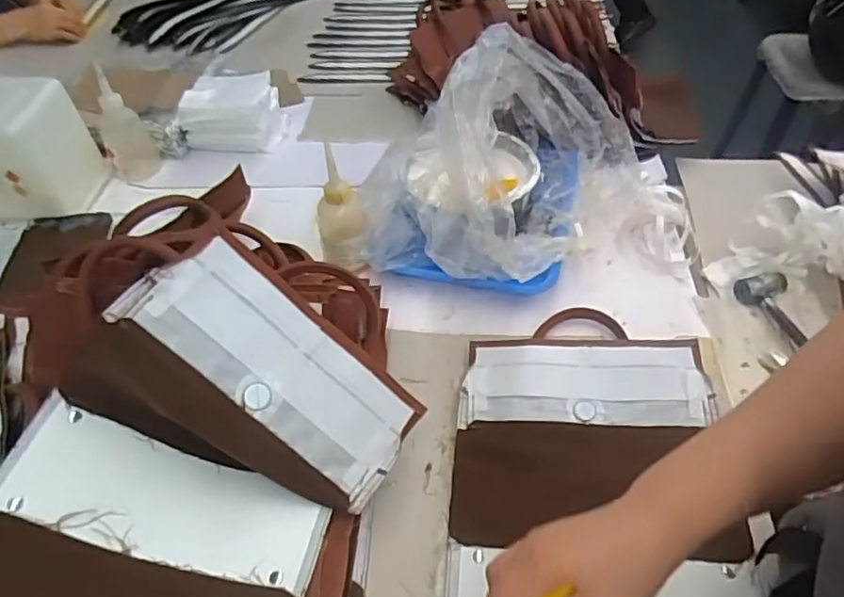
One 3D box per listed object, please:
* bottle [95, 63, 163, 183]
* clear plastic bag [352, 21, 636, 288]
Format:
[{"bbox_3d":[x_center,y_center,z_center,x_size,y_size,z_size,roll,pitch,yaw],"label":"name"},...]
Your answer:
[{"bbox_3d":[-0.427,-0.243,0.870,0.052,0.142,0.064,24,53,24],"label":"bottle"},{"bbox_3d":[0.087,-0.184,0.706,0.287,0.203,0.332,29,55,25],"label":"clear plastic bag"}]

